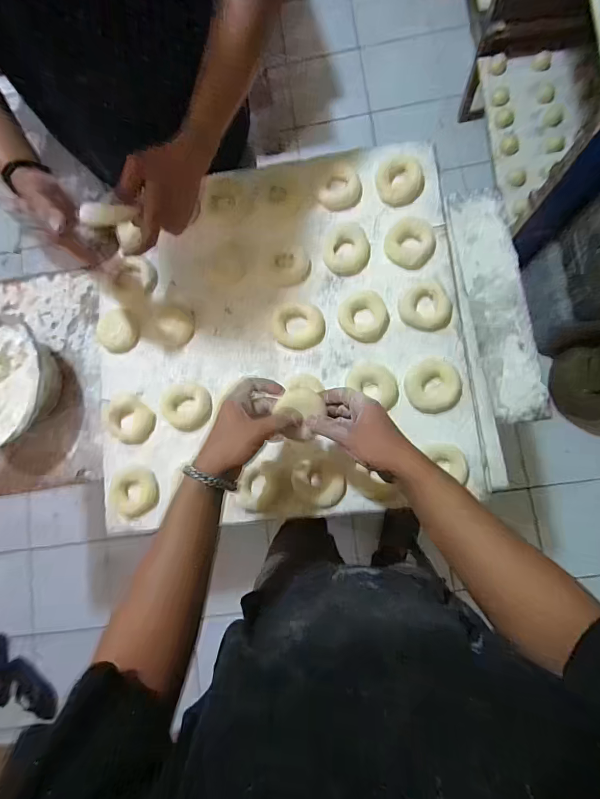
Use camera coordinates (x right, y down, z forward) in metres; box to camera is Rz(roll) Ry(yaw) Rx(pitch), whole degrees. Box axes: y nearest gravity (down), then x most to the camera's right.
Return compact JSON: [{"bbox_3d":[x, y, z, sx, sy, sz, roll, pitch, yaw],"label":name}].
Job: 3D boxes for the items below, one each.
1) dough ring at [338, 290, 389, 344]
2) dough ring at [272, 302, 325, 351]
[{"bbox_3d":[0.098,-0.126,0.604,0.068,0.015,0.077,-44,81,-1],"label":"dough ring"},{"bbox_3d":[-0.001,-0.115,0.617,0.077,0.017,0.071,-1,83,5],"label":"dough ring"}]

